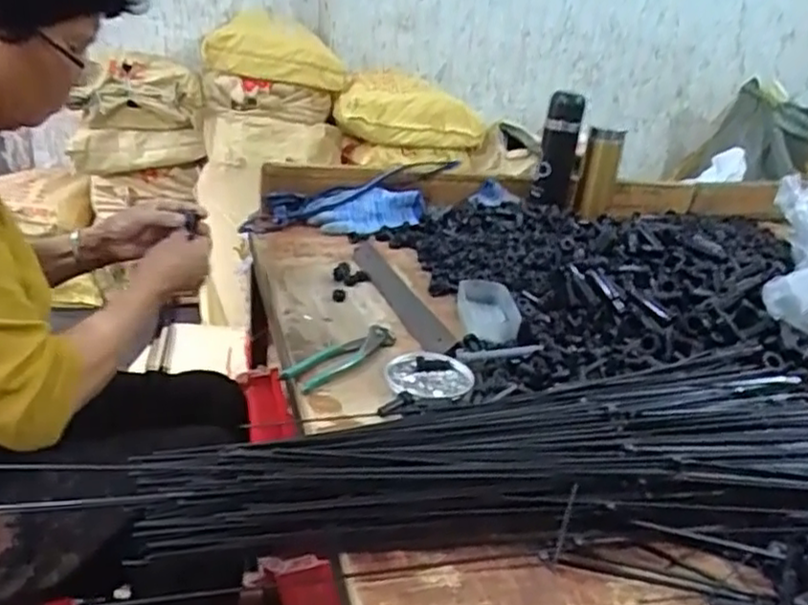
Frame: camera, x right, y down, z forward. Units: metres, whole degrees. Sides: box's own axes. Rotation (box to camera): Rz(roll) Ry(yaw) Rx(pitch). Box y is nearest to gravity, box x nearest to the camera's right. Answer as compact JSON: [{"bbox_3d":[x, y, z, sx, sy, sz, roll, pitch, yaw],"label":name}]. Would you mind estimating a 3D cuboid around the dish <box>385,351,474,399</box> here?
[{"bbox_3d":[0.027,0.078,0.758,0.087,0.016,0.085,-1,28,0],"label":"dish"}]

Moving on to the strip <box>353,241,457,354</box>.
[{"bbox_3d":[-0.013,-0.017,0.934,0.039,0.012,0.345,-4,27,-22],"label":"strip"}]

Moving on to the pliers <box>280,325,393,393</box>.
[{"bbox_3d":[-0.068,0.058,0.773,0.048,0.012,0.150,24,30,33],"label":"pliers"}]

